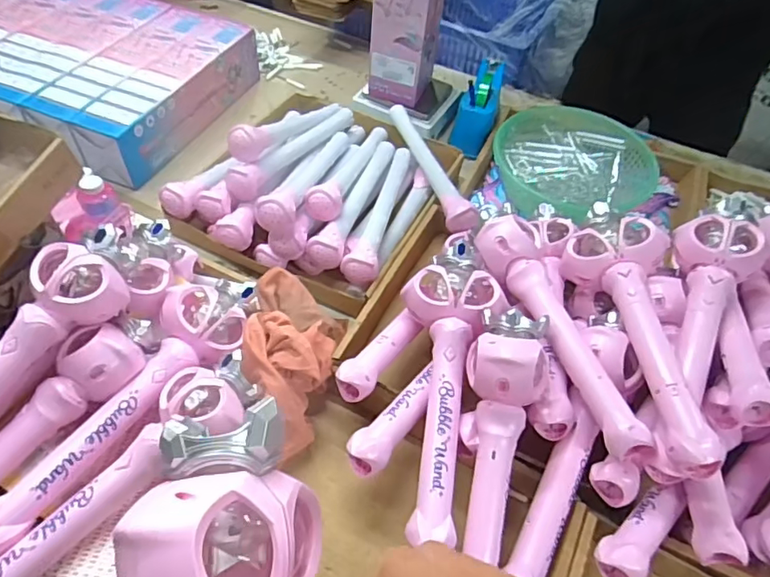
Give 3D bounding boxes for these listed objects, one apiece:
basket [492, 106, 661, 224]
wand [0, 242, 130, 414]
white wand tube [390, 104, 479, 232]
[{"bbox_3d":[0.312,-0.216,0.937,0.236,0.076,0.226,2,51,-3],"label":"basket"},{"bbox_3d":[-0.397,0.105,0.546,0.077,0.076,0.329,25,66,15],"label":"wand"},{"bbox_3d":[0.076,-0.211,0.930,0.045,0.047,0.328,-11,53,-13],"label":"white wand tube"}]

